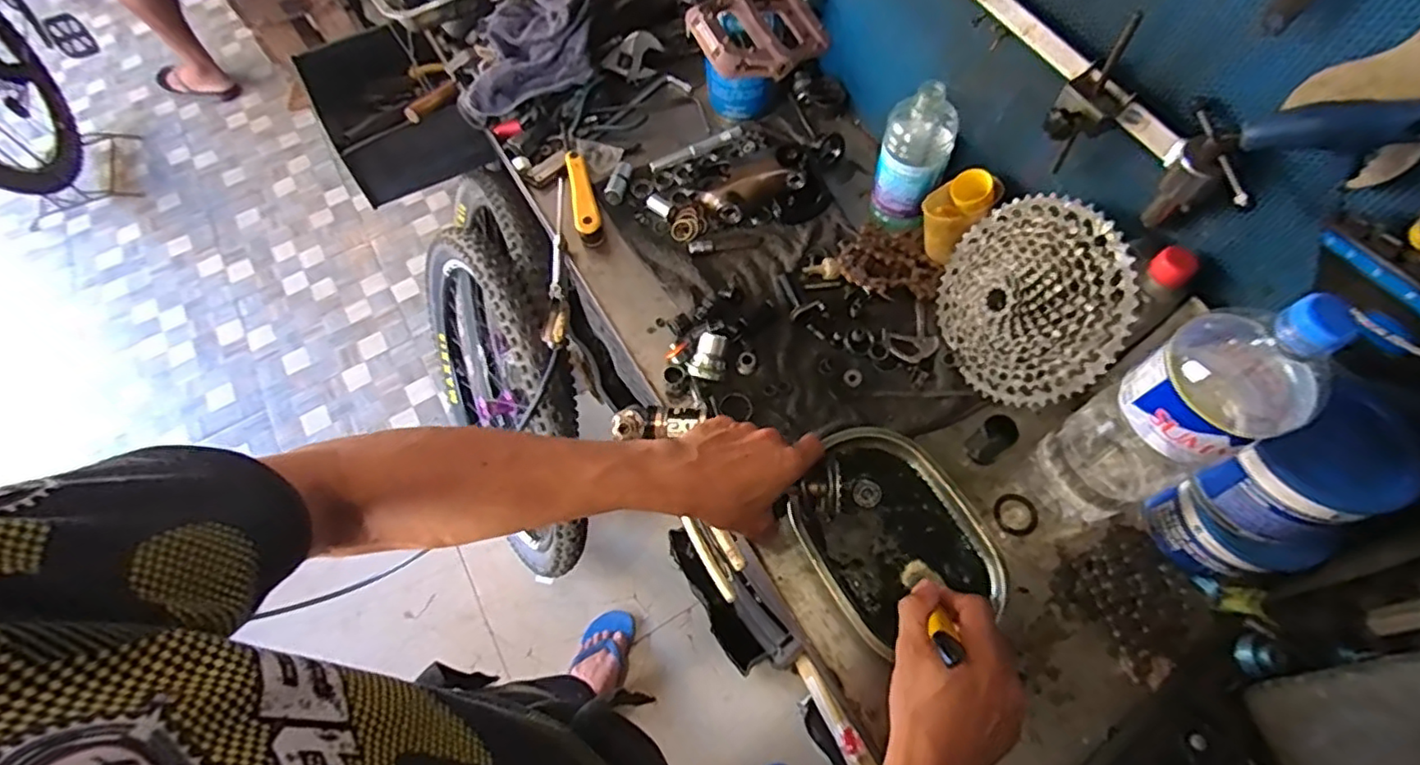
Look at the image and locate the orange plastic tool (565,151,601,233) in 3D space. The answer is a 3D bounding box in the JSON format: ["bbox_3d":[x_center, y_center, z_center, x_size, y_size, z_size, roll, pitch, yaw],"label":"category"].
[{"bbox_3d":[-0.158,-0.236,0.799,0.029,0.036,0.131,-12,64,-3],"label":"orange plastic tool"}]

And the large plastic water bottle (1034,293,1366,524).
[{"bbox_3d":[0.358,0.028,0.491,0.107,0.313,0.086,-27,66,-10],"label":"large plastic water bottle"}]

